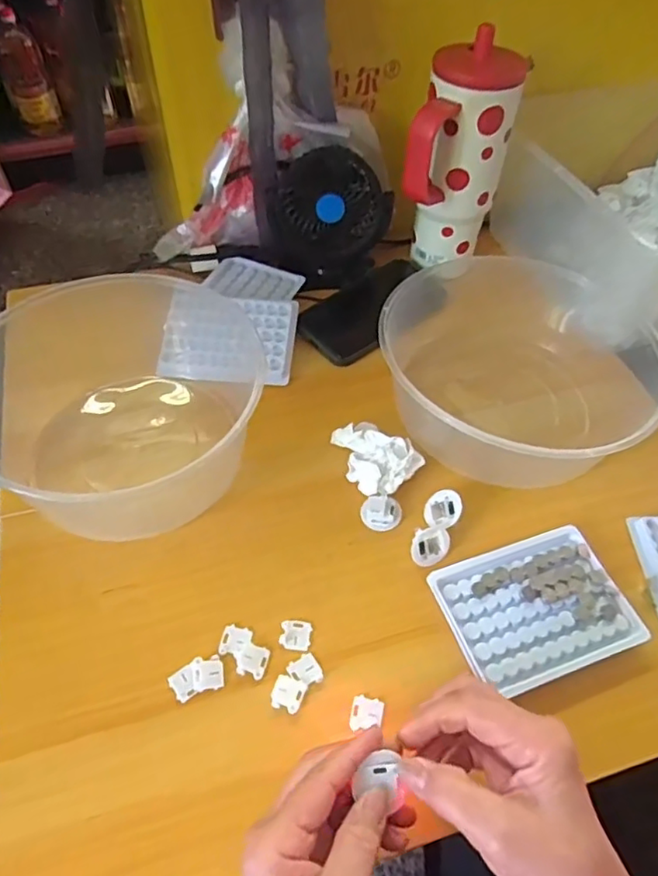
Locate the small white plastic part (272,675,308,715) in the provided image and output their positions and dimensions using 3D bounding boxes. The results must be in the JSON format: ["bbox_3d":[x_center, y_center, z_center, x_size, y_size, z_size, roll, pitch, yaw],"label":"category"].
[{"bbox_3d":[-0.027,0.169,0.397,0.021,0.004,0.021,16,54,10],"label":"small white plastic part"}]

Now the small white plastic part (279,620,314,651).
[{"bbox_3d":[-0.023,0.138,0.423,0.021,0.004,0.021,6,53,2],"label":"small white plastic part"}]

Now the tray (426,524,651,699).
[{"bbox_3d":[0.148,0.122,0.437,0.126,0.014,0.097,-16,55,-14],"label":"tray"}]

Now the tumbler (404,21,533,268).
[{"bbox_3d":[0.120,-0.261,0.591,0.079,0.197,0.116,29,57,19],"label":"tumbler"}]

